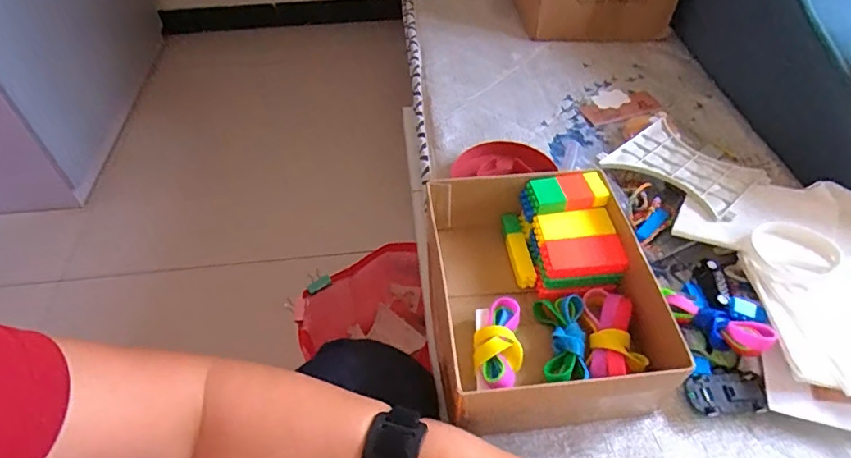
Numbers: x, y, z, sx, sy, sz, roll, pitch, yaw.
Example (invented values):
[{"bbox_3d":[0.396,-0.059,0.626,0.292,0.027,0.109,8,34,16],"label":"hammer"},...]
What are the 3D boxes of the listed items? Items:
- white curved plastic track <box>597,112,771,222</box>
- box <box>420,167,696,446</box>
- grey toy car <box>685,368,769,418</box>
[{"bbox_3d":[0.282,-0.068,0.561,0.119,0.012,0.139,-36,56,-27],"label":"white curved plastic track"},{"bbox_3d":[0.096,0.054,0.448,0.160,0.080,0.212,-5,48,-3],"label":"box"},{"bbox_3d":[0.241,0.131,0.415,0.060,0.018,0.036,-5,48,-3],"label":"grey toy car"}]

